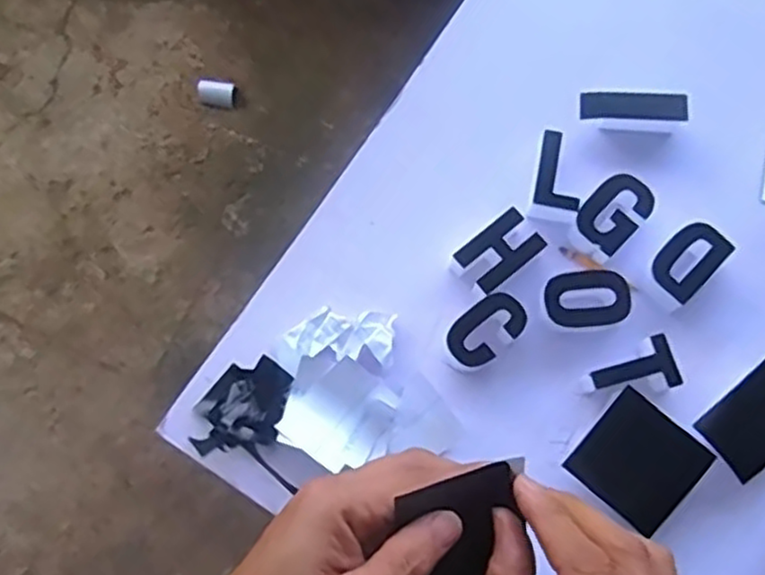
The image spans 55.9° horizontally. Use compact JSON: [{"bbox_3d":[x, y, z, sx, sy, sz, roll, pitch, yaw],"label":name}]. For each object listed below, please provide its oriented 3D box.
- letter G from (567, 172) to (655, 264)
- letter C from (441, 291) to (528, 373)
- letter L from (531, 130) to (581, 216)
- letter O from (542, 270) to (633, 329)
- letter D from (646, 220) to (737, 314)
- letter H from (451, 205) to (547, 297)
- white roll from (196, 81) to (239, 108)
[{"bbox_3d":[0.235,-0.072,0.745,0.057,0.037,0.084,40,79,12],"label":"letter G"},{"bbox_3d":[0.102,0.045,0.717,0.086,0.032,0.052,-40,76,-9],"label":"letter C"},{"bbox_3d":[0.183,-0.119,0.760,0.048,0.034,0.078,11,80,-6],"label":"letter L"},{"bbox_3d":[0.203,0.013,0.723,0.086,0.032,0.056,-2,77,0],"label":"letter O"},{"bbox_3d":[0.308,-0.024,0.735,0.086,0.034,0.056,-43,77,-10],"label":"letter D"},{"bbox_3d":[0.117,-0.035,0.735,0.078,0.034,0.056,-38,79,-8],"label":"letter H"},{"bbox_3d":[-0.368,-0.426,1.599,0.087,0.049,0.045,12,77,3],"label":"white roll"}]

